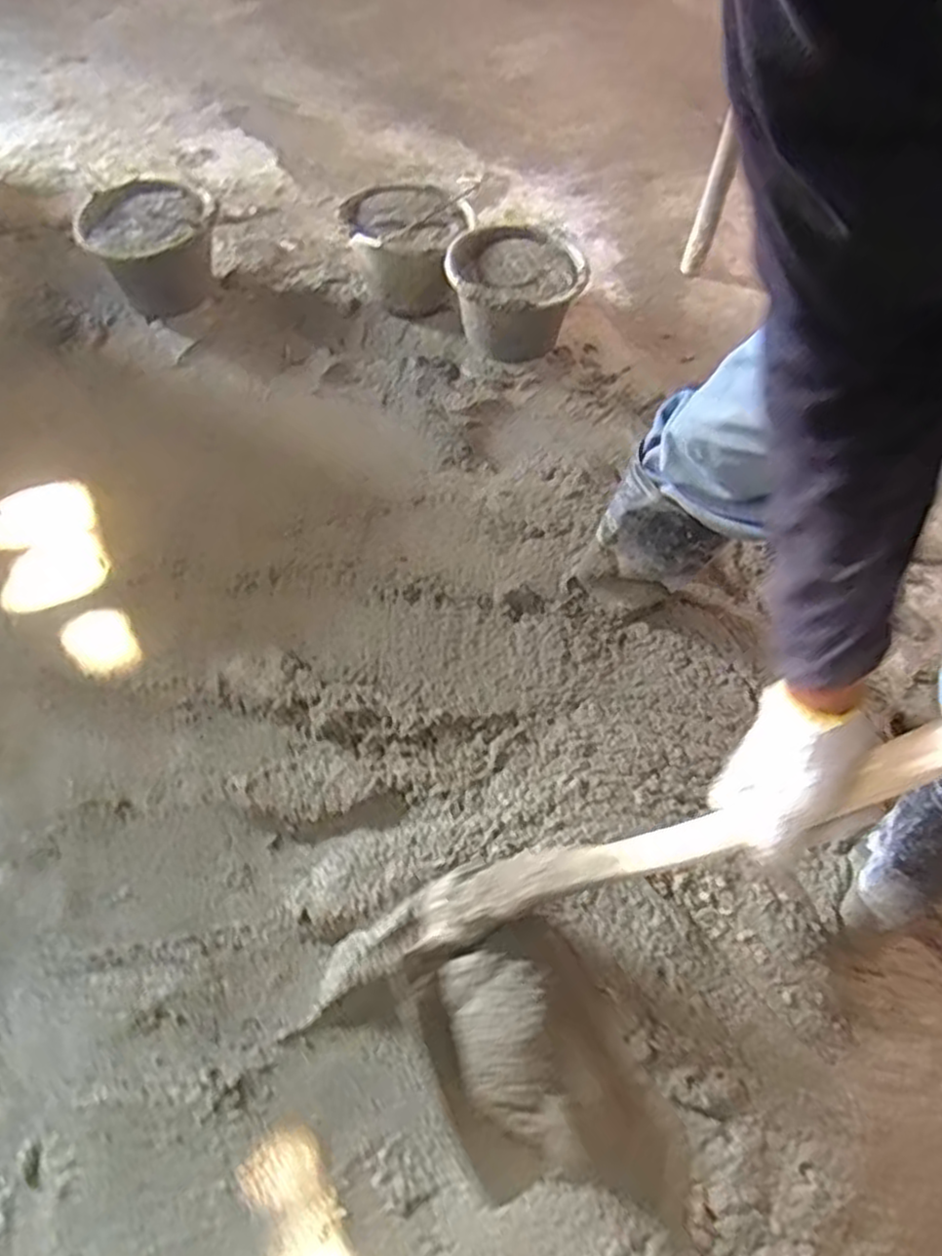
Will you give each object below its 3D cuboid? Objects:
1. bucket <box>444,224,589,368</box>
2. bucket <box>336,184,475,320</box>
[{"bbox_3d":[0.070,-0.607,1.396,0.244,0.171,0.244,1,58,-2],"label":"bucket"},{"bbox_3d":[-0.124,-0.710,1.459,0.243,0.173,0.249,2,58,-1],"label":"bucket"}]

